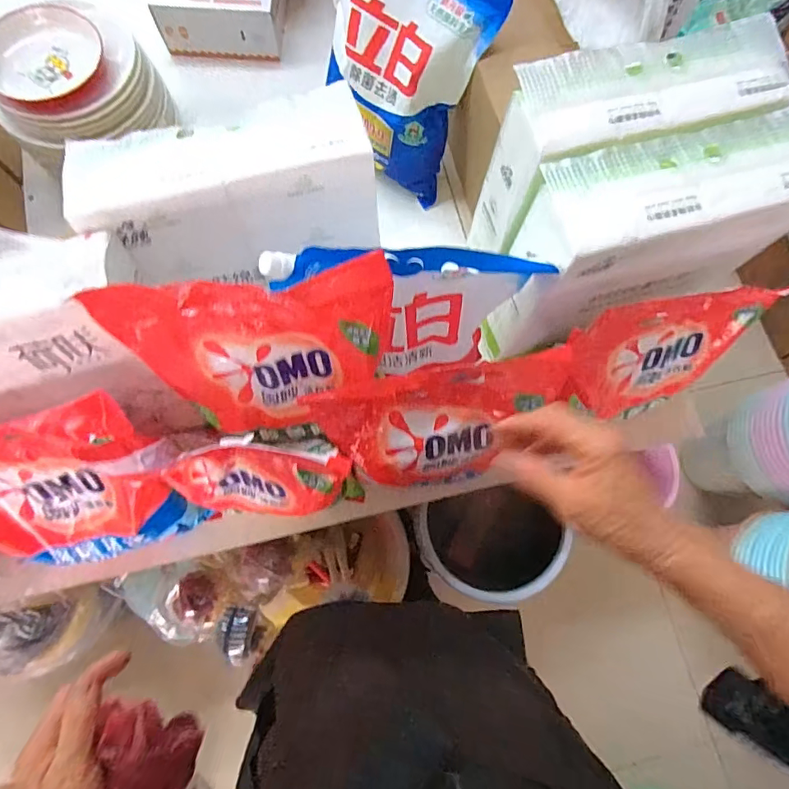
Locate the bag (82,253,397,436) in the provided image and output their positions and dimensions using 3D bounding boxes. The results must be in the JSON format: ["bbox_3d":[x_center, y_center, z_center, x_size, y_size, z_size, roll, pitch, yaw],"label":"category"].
[{"bbox_3d":[-0.141,-0.051,0.505,0.269,0.217,0.062,-2,54,-1],"label":"bag"}]

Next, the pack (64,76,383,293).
[{"bbox_3d":[-0.177,-0.221,0.532,0.300,0.135,0.137,-18,77,-6],"label":"pack"}]

